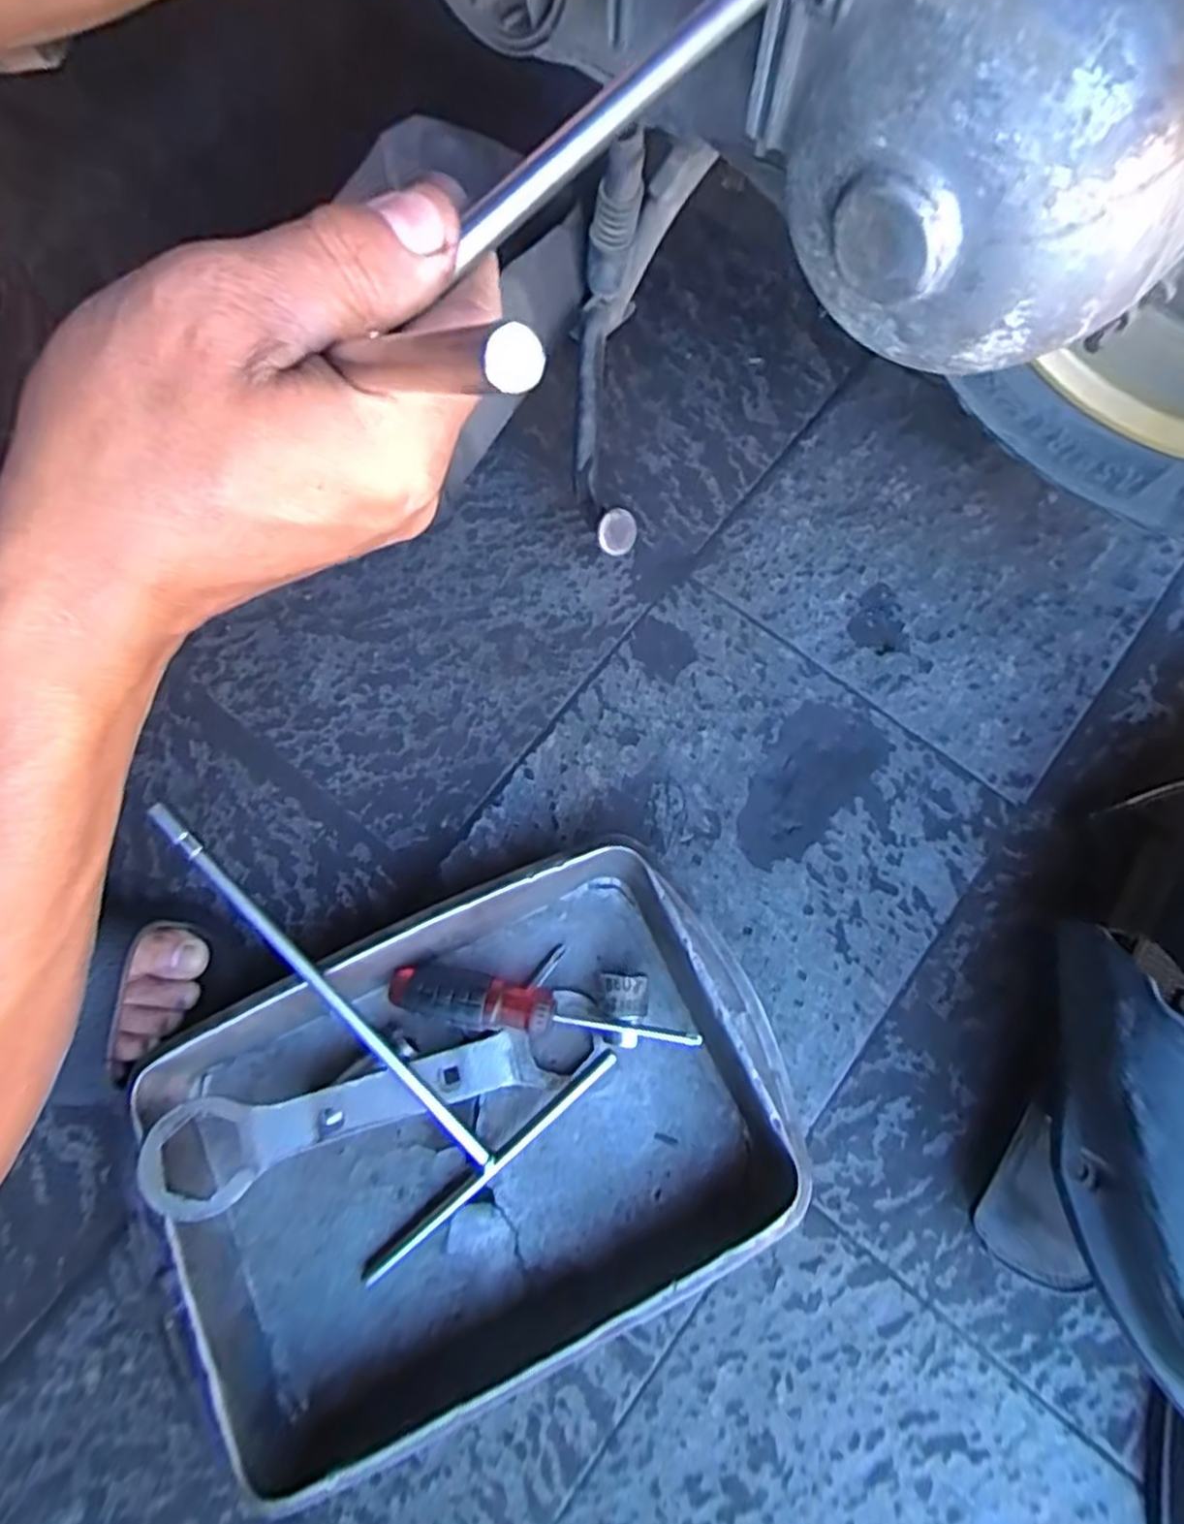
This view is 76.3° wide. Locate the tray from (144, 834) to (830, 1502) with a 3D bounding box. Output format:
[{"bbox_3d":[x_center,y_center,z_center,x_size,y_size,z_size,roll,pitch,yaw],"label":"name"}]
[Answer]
[{"bbox_3d":[-0.069,0.219,0.449,0.359,0.050,0.254,-27,77,-8],"label":"tray"}]

